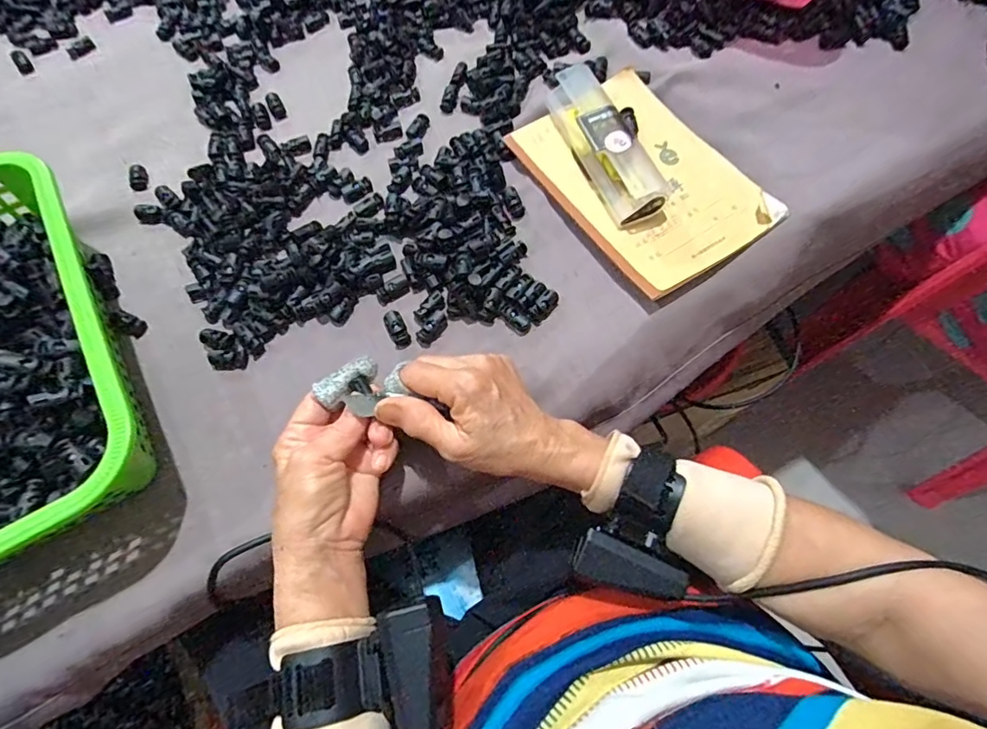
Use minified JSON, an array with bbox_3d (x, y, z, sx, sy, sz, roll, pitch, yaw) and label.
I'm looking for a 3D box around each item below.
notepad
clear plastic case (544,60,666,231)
[{"bbox_3d":[0.126,-0.165,0.451,0.143,0.017,0.209,-32,71,-9],"label":"notepad"},{"bbox_3d":[0.094,-0.192,0.445,0.042,0.033,0.153,-20,68,-8],"label":"clear plastic case"}]

